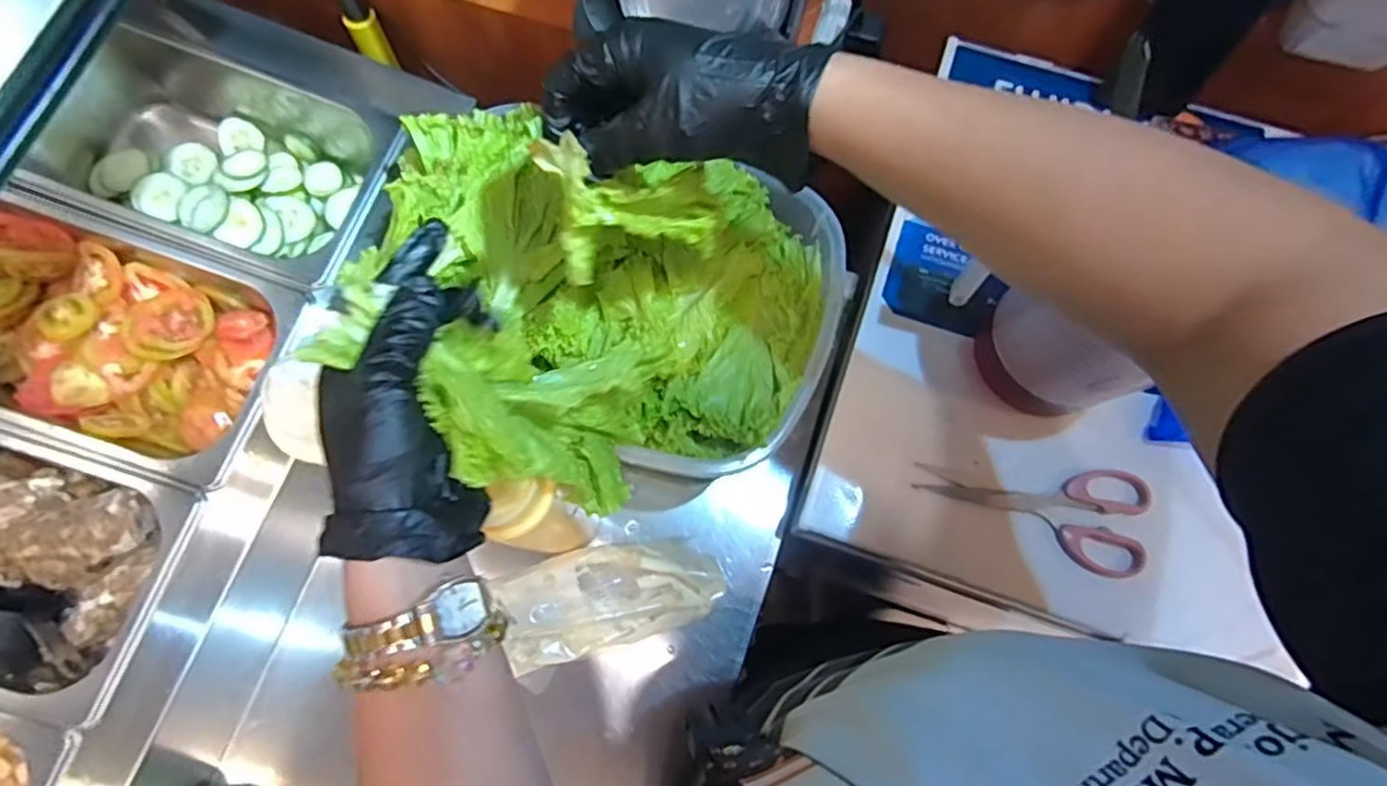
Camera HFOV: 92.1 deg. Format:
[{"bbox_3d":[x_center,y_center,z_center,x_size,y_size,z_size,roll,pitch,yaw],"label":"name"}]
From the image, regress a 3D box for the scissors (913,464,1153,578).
[{"bbox_3d":[0.282,0.105,0.551,0.178,0.020,0.083,2,75,1],"label":"scissors"}]

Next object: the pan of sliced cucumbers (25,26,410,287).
[{"bbox_3d":[-0.420,-0.205,0.612,0.303,0.106,0.190,25,76,7],"label":"pan of sliced cucumbers"}]

